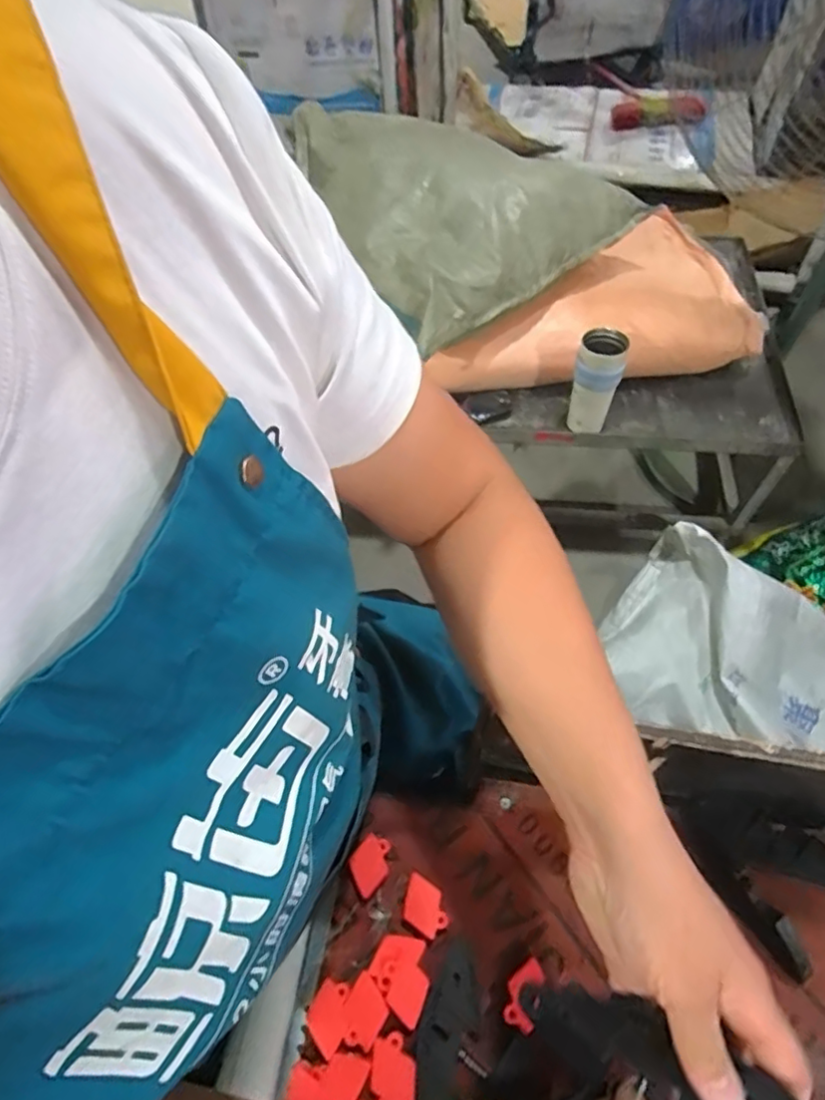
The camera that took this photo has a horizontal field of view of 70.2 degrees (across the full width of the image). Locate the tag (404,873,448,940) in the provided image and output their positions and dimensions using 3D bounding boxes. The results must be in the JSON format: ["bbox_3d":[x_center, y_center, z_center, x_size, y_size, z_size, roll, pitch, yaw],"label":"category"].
[{"bbox_3d":[0.010,0.271,0.446,0.038,0.005,0.031,28,63,20],"label":"tag"}]

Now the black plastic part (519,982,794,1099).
[{"bbox_3d":[0.111,0.242,0.279,0.120,0.021,0.037,2,53,37],"label":"black plastic part"}]

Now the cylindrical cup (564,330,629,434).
[{"bbox_3d":[0.348,-0.317,1.123,0.081,0.182,0.079,-2,57,3],"label":"cylindrical cup"}]

